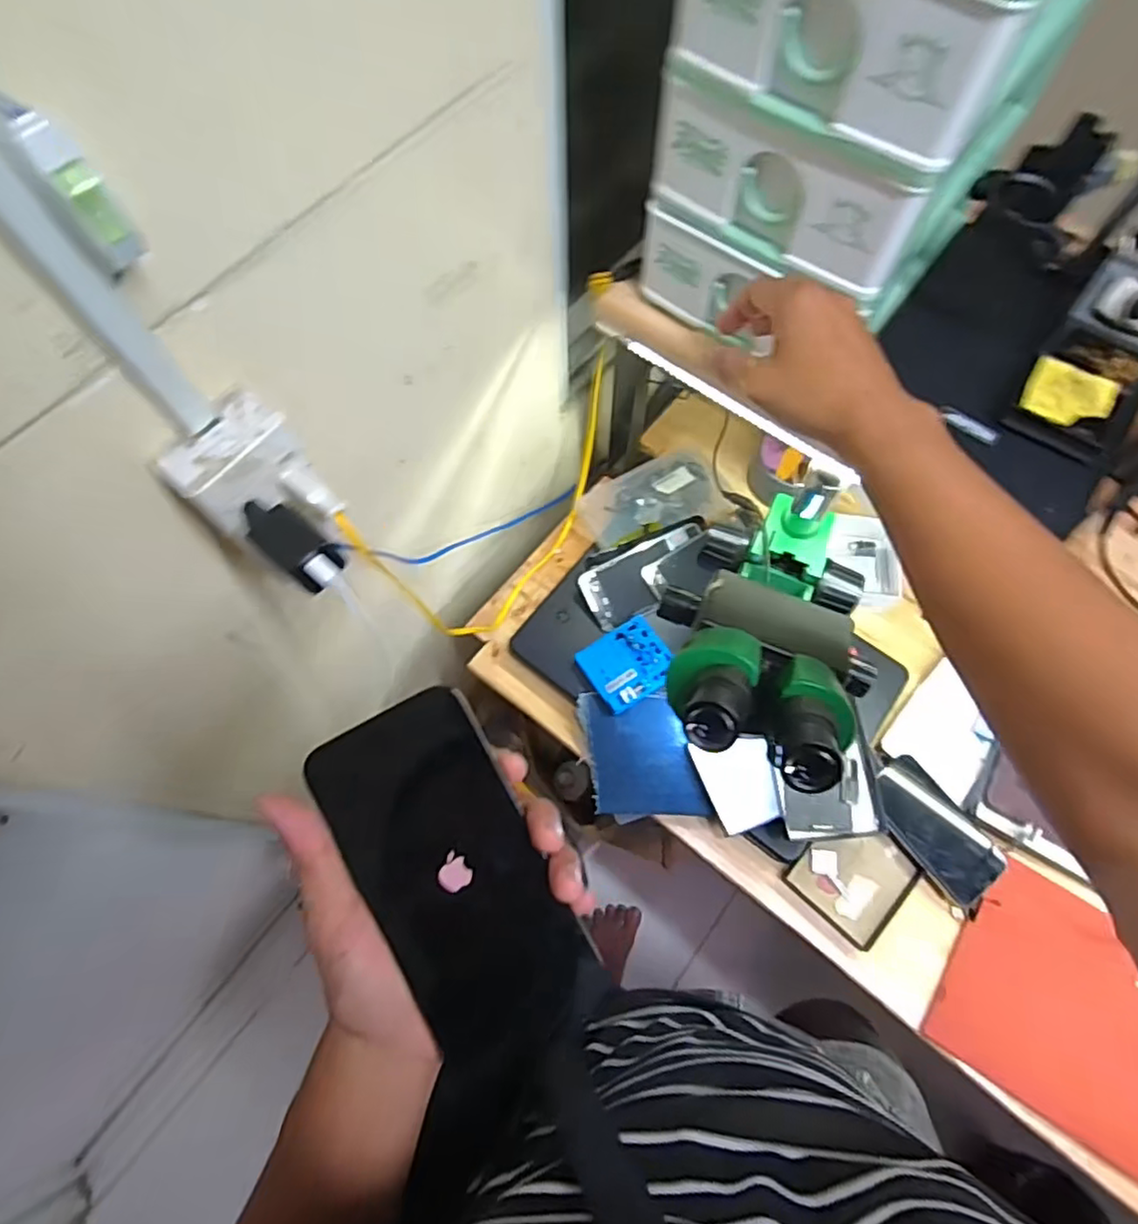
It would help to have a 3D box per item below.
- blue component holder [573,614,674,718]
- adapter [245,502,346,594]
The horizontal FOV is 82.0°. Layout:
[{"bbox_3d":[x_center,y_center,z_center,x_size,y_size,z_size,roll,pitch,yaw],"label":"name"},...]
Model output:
[{"bbox_3d":[0.066,0.058,0.728,0.096,0.011,0.084,-33,72,-11],"label":"blue component holder"},{"bbox_3d":[-0.167,-0.040,0.401,0.070,0.033,0.031,38,74,14],"label":"adapter"}]

